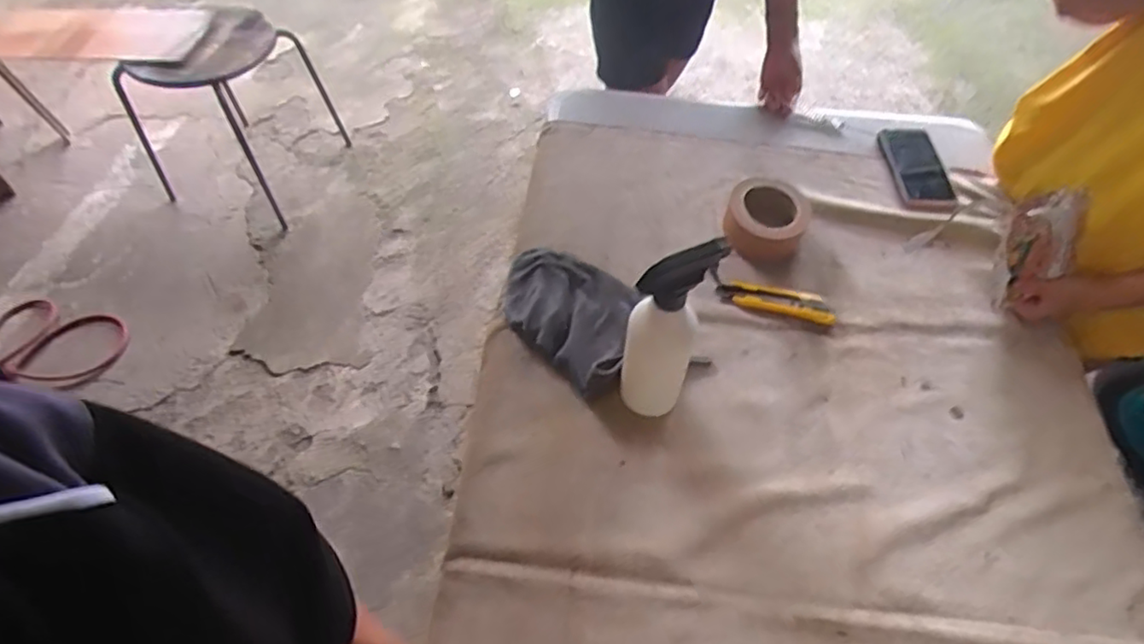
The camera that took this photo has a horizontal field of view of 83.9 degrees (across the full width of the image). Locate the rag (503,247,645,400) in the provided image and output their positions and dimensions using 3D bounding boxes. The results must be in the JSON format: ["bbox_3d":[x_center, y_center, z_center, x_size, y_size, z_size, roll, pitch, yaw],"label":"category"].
[{"bbox_3d":[0.001,-0.018,0.792,0.147,0.035,0.225,-38,63,-23],"label":"rag"}]

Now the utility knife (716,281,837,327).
[{"bbox_3d":[0.258,-0.027,0.806,0.141,0.023,0.035,14,56,10],"label":"utility knife"}]

